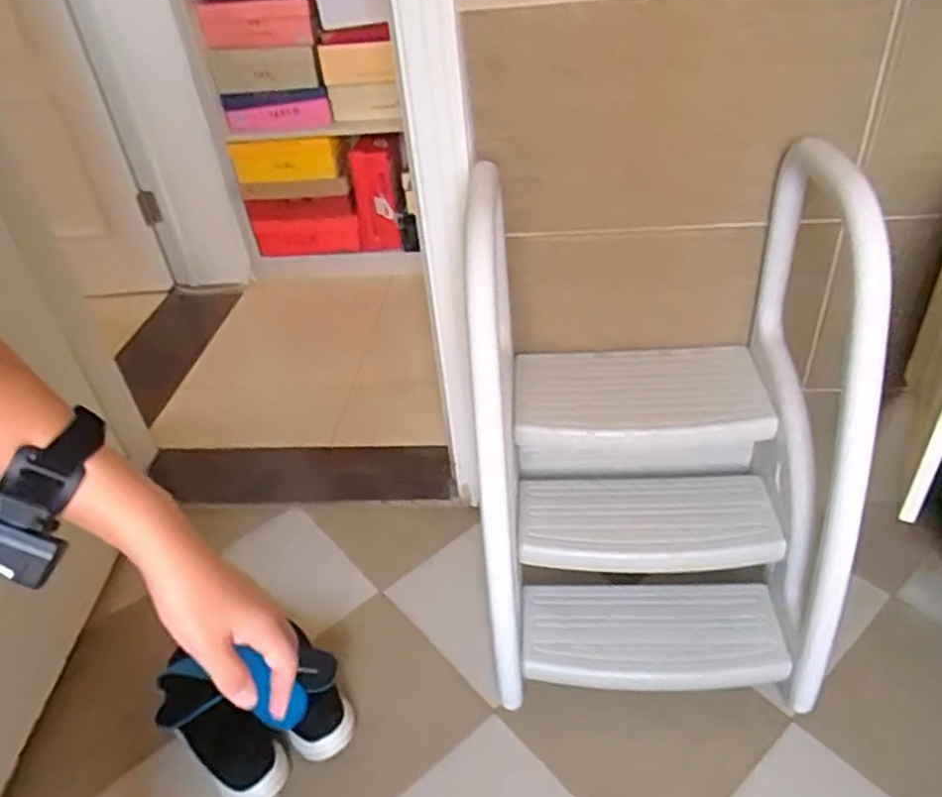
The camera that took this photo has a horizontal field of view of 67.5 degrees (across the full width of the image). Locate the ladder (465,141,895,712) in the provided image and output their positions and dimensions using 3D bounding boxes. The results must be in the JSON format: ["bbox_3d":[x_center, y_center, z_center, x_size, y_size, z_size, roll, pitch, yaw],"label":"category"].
[{"bbox_3d":[0.248,0.054,0.933,0.502,0.566,0.418,-1,37,7],"label":"ladder"}]

